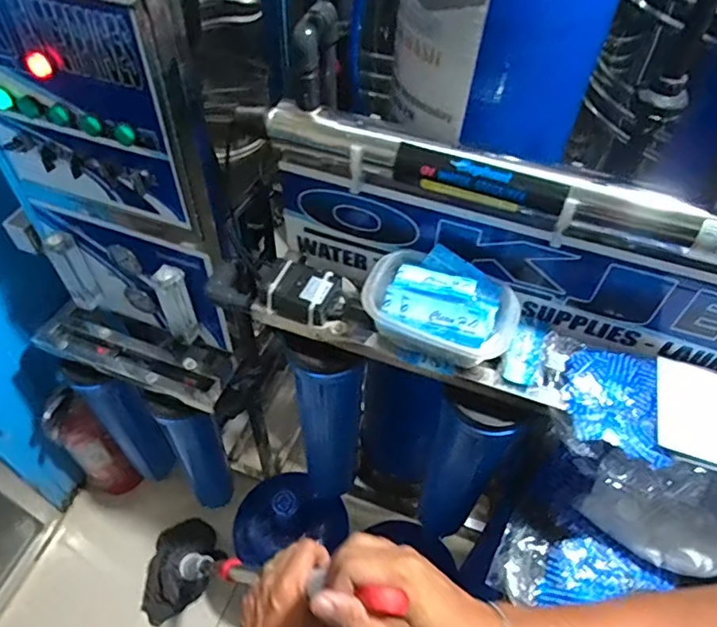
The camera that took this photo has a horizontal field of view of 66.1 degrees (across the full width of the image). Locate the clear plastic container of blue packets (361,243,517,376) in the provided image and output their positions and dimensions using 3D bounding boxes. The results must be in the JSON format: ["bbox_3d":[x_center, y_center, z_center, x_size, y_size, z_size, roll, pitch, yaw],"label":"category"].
[{"bbox_3d":[0.100,0.002,0.701,0.190,0.095,0.124,21,53,14],"label":"clear plastic container of blue packets"}]

